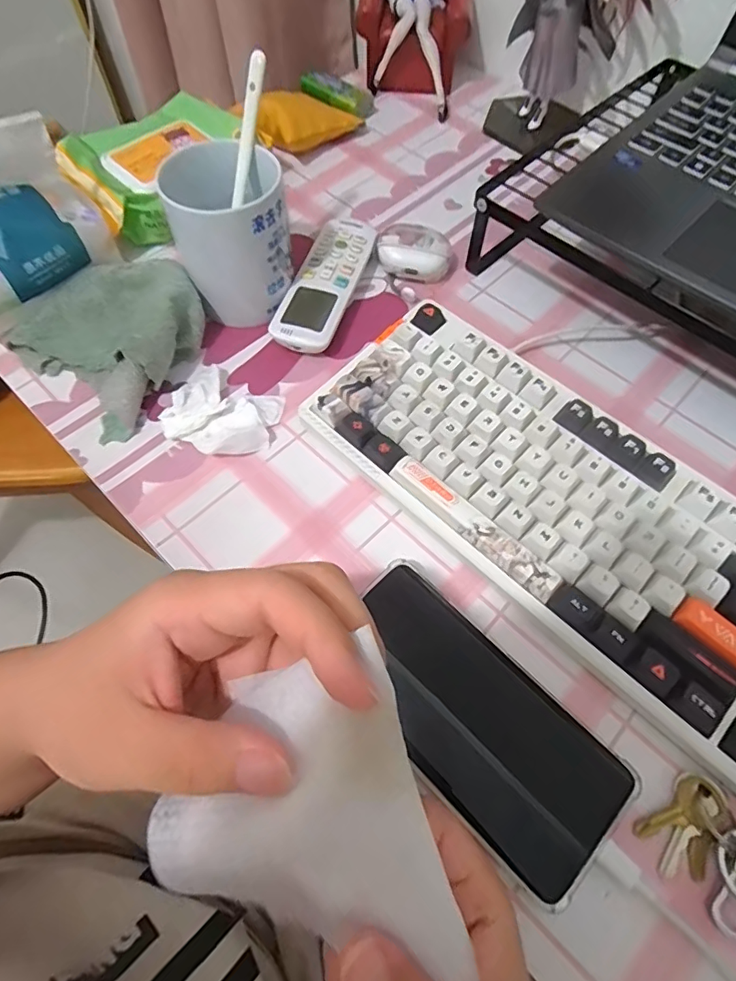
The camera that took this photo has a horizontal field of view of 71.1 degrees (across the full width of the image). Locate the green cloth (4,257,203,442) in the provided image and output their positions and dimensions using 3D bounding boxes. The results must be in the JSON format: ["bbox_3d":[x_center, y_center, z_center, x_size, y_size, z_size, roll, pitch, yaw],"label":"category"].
[{"bbox_3d":[-0.189,-0.116,0.374,0.122,0.042,0.121,29,66,14],"label":"green cloth"}]

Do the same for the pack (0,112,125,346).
[{"bbox_3d":[-0.257,-0.190,0.364,0.121,0.108,0.060,-40,69,-18],"label":"pack"}]

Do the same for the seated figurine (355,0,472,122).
[{"bbox_3d":[0.047,-0.486,0.503,0.105,0.154,0.129,6,62,3],"label":"seated figurine"}]

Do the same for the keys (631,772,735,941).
[{"bbox_3d":[0.163,0.169,0.240,0.047,0.010,0.055,-36,68,-17],"label":"keys"}]

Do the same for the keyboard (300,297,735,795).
[{"bbox_3d":[0.124,0.016,0.305,0.345,0.038,0.124,41,70,19],"label":"keyboard"}]

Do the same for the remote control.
[{"bbox_3d":[-0.032,-0.163,0.409,0.046,0.022,0.134,17,64,8],"label":"remote control"}]

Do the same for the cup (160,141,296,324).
[{"bbox_3d":[-0.098,-0.182,0.377,0.078,0.098,0.070,-16,63,-9],"label":"cup"}]

